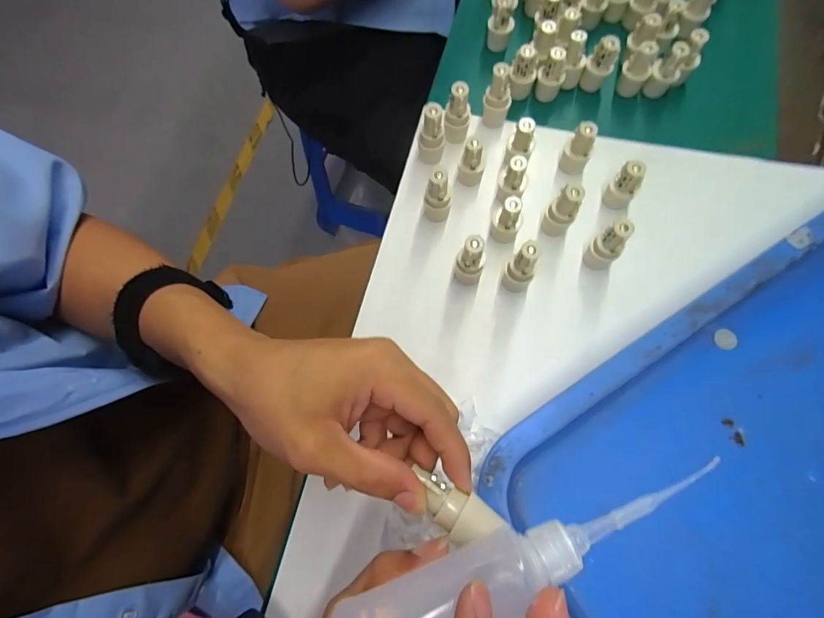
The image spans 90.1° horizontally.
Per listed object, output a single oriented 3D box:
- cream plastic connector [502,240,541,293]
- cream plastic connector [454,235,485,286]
[{"bbox_3d":[0.081,-0.029,0.302,0.016,0.054,0.018,-38,74,-10],"label":"cream plastic connector"},{"bbox_3d":[0.043,-0.035,0.308,0.018,0.050,0.016,-9,71,-1],"label":"cream plastic connector"}]

